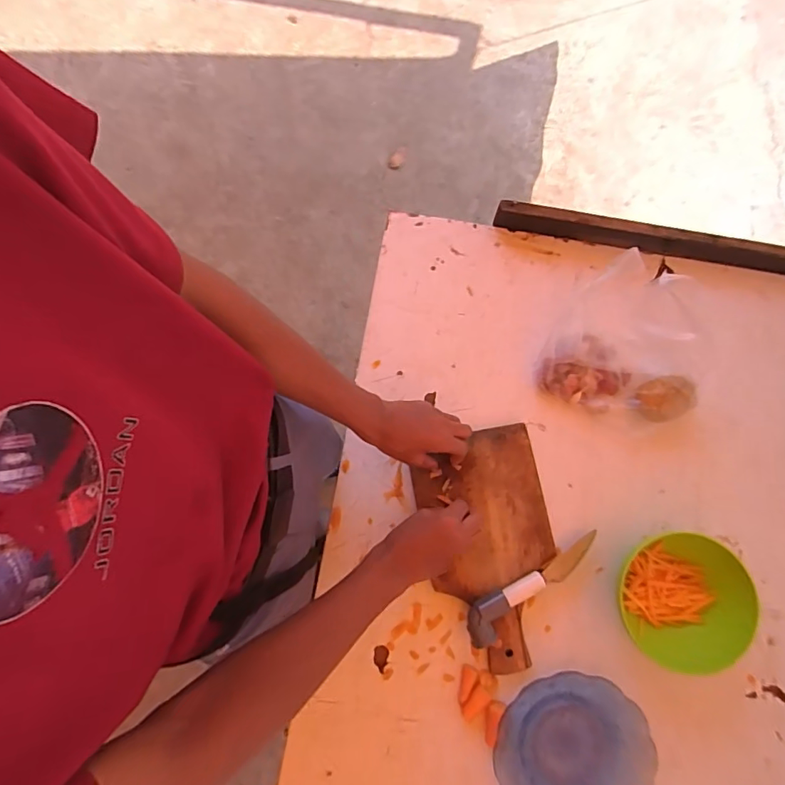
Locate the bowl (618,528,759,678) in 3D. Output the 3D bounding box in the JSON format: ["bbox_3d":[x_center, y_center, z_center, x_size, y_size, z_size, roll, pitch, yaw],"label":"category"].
[{"bbox_3d":[0.345,0.246,0.584,0.138,0.073,0.132,0,81,1],"label":"bowl"}]

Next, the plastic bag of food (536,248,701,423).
[{"bbox_3d":[0.303,-0.047,0.612,0.195,0.123,0.159,30,82,4],"label":"plastic bag of food"}]

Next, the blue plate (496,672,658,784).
[{"bbox_3d":[0.213,0.432,0.577,0.168,0.039,0.177,0,81,1],"label":"blue plate"}]

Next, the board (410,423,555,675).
[{"bbox_3d":[0.127,0.198,0.620,0.158,0.021,0.288,-11,77,-3],"label":"board"}]

